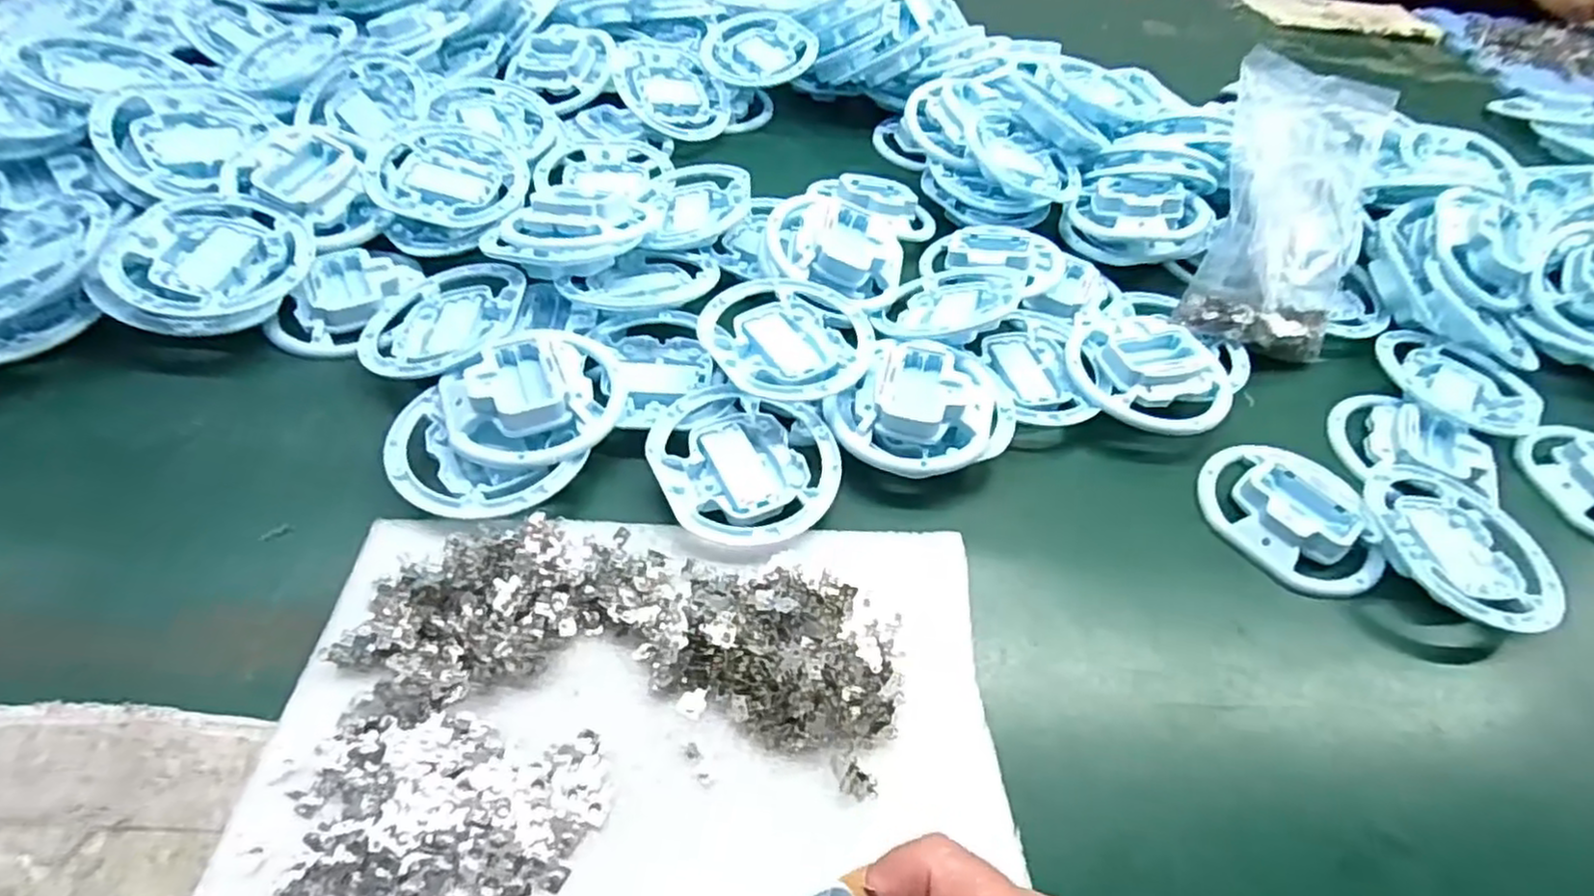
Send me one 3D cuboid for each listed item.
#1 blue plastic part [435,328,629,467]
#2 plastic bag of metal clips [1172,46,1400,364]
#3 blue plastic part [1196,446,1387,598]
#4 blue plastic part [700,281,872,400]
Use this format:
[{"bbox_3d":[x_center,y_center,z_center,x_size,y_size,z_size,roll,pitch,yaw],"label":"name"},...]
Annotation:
[{"bbox_3d":[-0.145,-0.028,0.406,0.093,0.030,0.083,-17,55,-18],"label":"blue plastic part"},{"bbox_3d":[0.338,-0.165,0.513,0.120,0.156,0.161,24,53,13],"label":"plastic bag of metal clips"},{"bbox_3d":[0.283,0.039,0.420,0.074,0.020,0.102,-29,59,-26],"label":"blue plastic part"},{"bbox_3d":[-0.005,-0.065,0.446,0.095,0.019,0.102,3,51,-3],"label":"blue plastic part"}]

